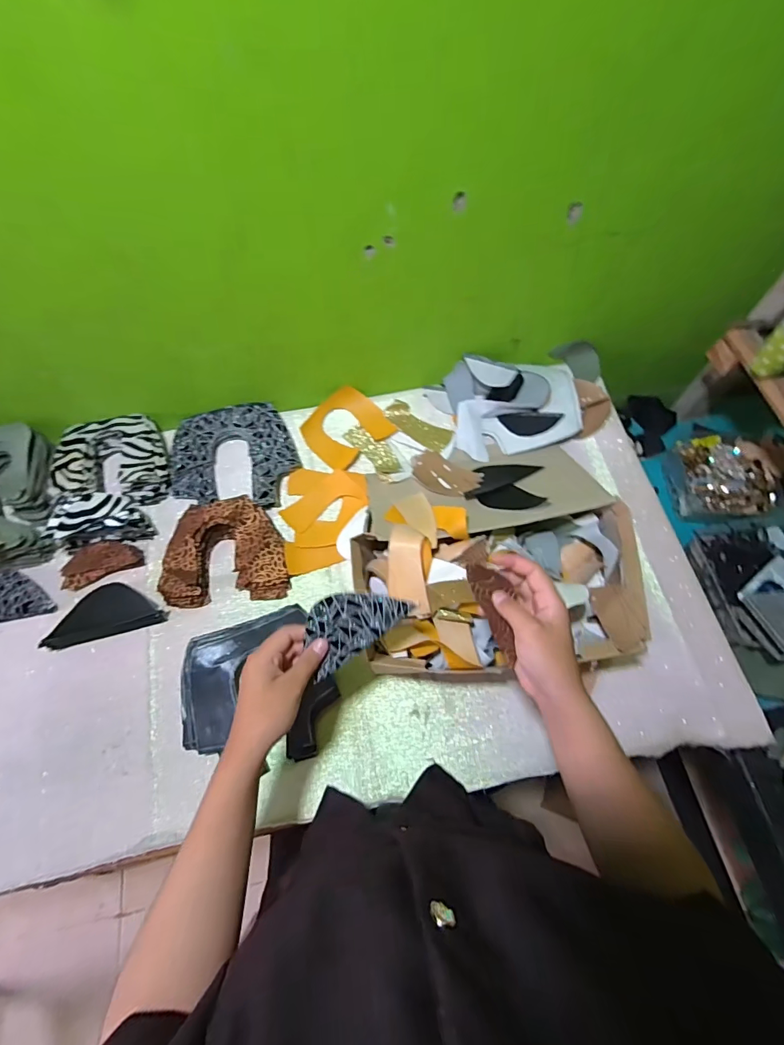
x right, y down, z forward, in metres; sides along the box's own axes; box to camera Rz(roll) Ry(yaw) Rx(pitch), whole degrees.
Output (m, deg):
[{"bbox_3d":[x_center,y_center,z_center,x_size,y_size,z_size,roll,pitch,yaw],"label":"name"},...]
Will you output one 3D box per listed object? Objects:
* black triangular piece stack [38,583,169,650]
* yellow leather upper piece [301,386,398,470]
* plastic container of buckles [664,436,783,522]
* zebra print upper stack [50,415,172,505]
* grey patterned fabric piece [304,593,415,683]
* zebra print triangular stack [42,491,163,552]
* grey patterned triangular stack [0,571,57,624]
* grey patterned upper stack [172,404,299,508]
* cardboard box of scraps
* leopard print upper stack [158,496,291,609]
[{"bbox_3d":[-0.393,0.122,0.622,0.146,0.028,0.066,-15,67,-7],"label":"black triangular piece stack"},{"bbox_3d":[-0.075,-0.157,0.741,0.126,0.024,0.111,-40,72,-16],"label":"yellow leather upper piece"},{"bbox_3d":[0.582,-0.077,0.799,0.156,0.058,0.157,-2,66,-1],"label":"plastic container of buckles"},{"bbox_3d":[-0.431,-0.095,0.701,0.171,0.050,0.137,-4,66,-2],"label":"zebra print upper stack"},{"bbox_3d":[-0.041,0.096,0.439,0.111,0.006,0.064,-36,102,-1],"label":"grey patterned fabric piece"},{"bbox_3d":[-0.423,-0.010,0.645,0.133,0.061,0.068,-10,66,-5],"label":"zebra print triangular stack"},{"bbox_3d":[-0.547,0.105,0.631,0.144,0.026,0.077,-11,66,-5],"label":"grey patterned triangular stack"},{"bbox_3d":[-0.249,-0.101,0.711,0.188,0.026,0.182,-10,66,-5],"label":"grey patterned upper stack"},{"bbox_3d":[0.132,0.088,0.577,0.344,0.130,0.186,-6,66,-3],"label":"cardboard box of scraps"},{"bbox_3d":[-0.239,0.039,0.641,0.171,0.041,0.139,-7,66,-3],"label":"leopard print upper stack"}]

